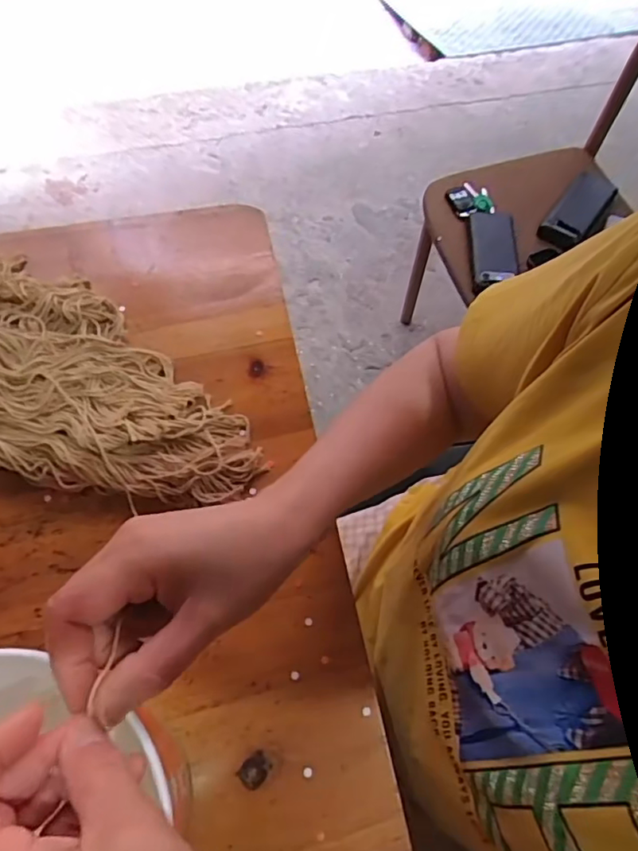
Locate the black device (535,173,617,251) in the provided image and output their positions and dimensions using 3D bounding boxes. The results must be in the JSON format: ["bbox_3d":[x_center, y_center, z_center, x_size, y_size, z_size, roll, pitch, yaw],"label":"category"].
[{"bbox_3d":[0.438,-0.365,0.929,0.070,0.016,0.201,38,69,13],"label":"black device"}]

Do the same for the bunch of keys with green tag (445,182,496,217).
[{"bbox_3d":[0.263,-0.386,0.943,0.075,0.010,0.071,1,65,-2],"label":"bunch of keys with green tag"}]

